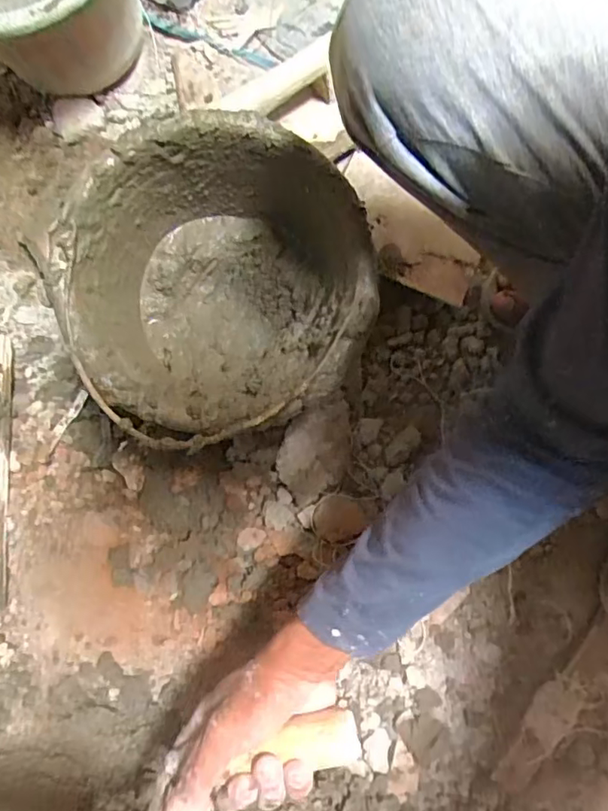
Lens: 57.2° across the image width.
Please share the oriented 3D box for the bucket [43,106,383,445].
[{"bbox_3d":[-0.071,-0.089,0.495,0.227,0.173,0.235,0,77,-1],"label":"bucket"}]

